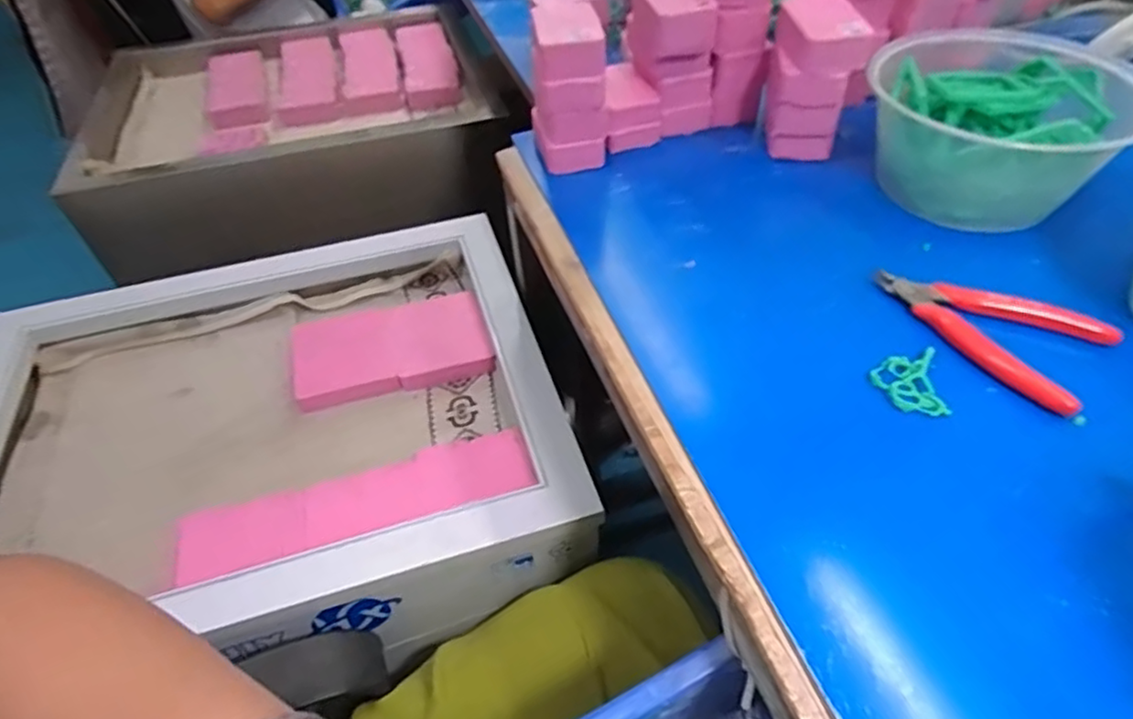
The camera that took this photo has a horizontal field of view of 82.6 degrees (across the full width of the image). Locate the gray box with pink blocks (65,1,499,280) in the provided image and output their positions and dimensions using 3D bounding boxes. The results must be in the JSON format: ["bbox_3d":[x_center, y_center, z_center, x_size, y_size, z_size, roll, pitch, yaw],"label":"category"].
[{"bbox_3d":[-0.370,-0.310,0.917,0.506,0.184,0.375,-17,49,-12],"label":"gray box with pink blocks"}]

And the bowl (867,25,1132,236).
[{"bbox_3d":[0.292,-0.161,0.443,0.143,0.078,0.151,-2,47,2],"label":"bowl"}]

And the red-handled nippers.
[{"bbox_3d":[0.242,-0.025,0.372,0.117,0.008,0.087,34,58,30],"label":"red-handled nippers"}]

